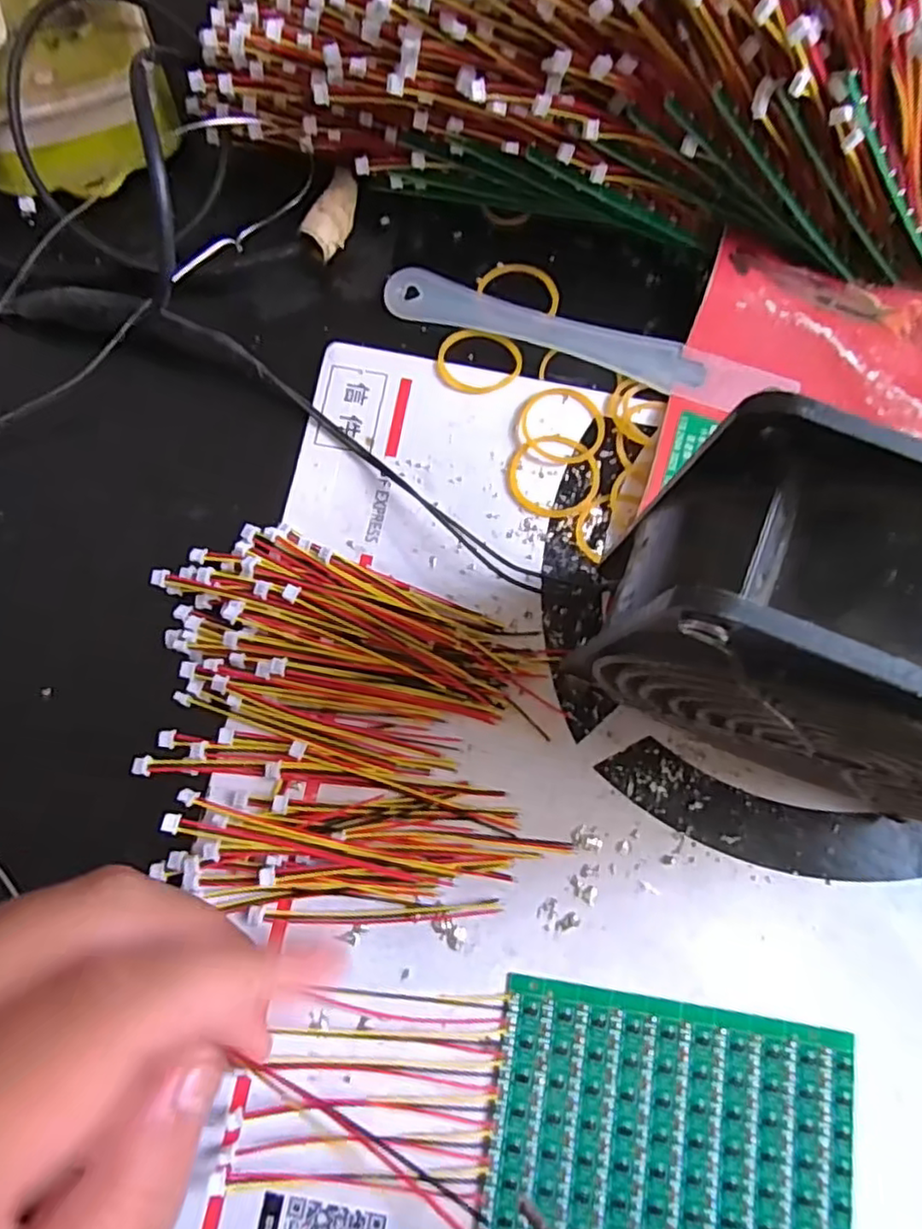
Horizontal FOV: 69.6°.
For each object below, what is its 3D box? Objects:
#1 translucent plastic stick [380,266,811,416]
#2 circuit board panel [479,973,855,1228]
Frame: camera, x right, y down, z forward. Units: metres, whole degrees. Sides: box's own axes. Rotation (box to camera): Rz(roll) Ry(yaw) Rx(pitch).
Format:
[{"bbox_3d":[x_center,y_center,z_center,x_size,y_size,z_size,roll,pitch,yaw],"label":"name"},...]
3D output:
[{"bbox_3d":[0.045,-0.100,0.243,0.149,0.004,0.021,18,70,5],"label":"translucent plastic stick"},{"bbox_3d":[0.056,0.158,0.180,0.098,0.004,0.092,9,77,1],"label":"circuit board panel"}]

